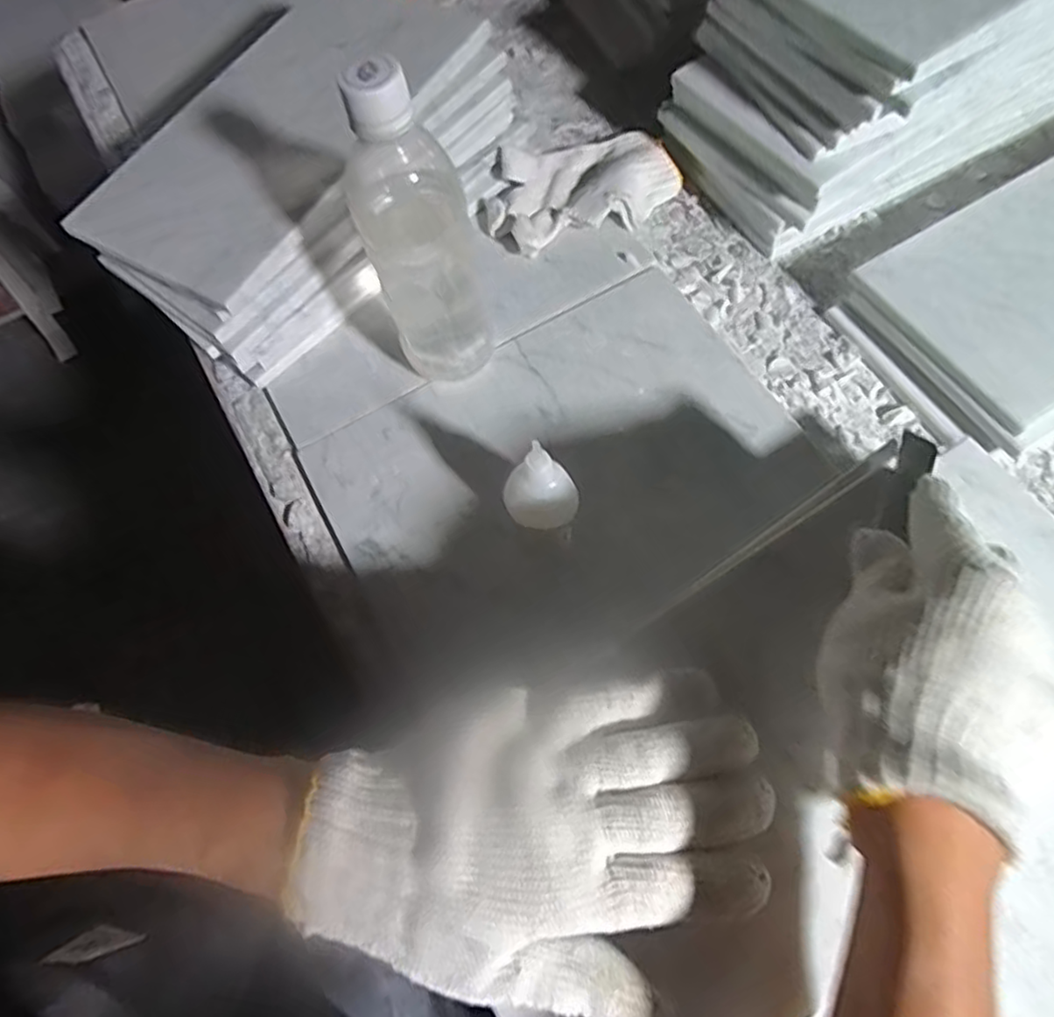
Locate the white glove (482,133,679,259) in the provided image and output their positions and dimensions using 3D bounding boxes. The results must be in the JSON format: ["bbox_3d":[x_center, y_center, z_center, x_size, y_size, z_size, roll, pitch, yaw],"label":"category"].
[{"bbox_3d":[0.044,-0.259,0.529,0.159,0.026,0.095,-16,66,-5],"label":"white glove"}]

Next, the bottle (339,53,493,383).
[{"bbox_3d":[-0.063,-0.155,0.387,0.062,0.197,0.061,-21,67,-7],"label":"bottle"}]

